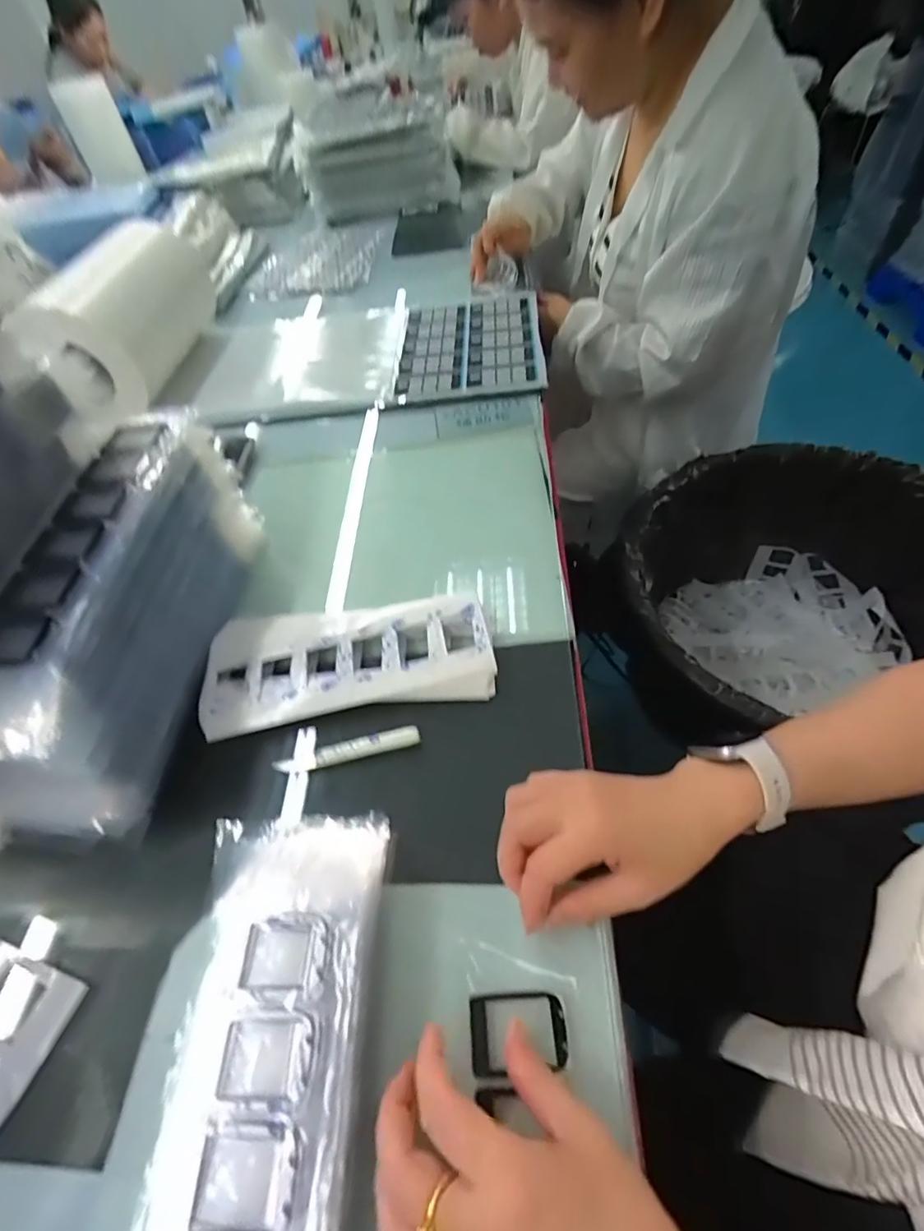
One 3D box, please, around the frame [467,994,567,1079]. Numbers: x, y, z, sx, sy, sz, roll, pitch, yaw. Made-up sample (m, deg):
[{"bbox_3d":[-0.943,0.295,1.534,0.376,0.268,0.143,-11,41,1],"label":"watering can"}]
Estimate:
[{"bbox_3d":[0.030,0.224,0.282,0.050,0.005,0.034,-8,51,4],"label":"frame"}]

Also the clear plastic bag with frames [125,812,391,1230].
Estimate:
[{"bbox_3d":[-0.093,0.257,0.238,0.097,0.050,0.317,-4,52,6],"label":"clear plastic bag with frames"}]

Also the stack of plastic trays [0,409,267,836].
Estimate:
[{"bbox_3d":[-0.262,-0.007,0.414,0.087,0.140,0.328,-2,54,8],"label":"stack of plastic trays"}]

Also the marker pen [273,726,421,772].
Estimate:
[{"bbox_3d":[-0.084,0.099,0.386,0.106,0.010,0.014,-14,52,-1],"label":"marker pen"}]

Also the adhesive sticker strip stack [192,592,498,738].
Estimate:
[{"bbox_3d":[-0.097,0.029,0.426,0.236,0.016,0.112,-8,52,3],"label":"adhesive sticker strip stack"}]

